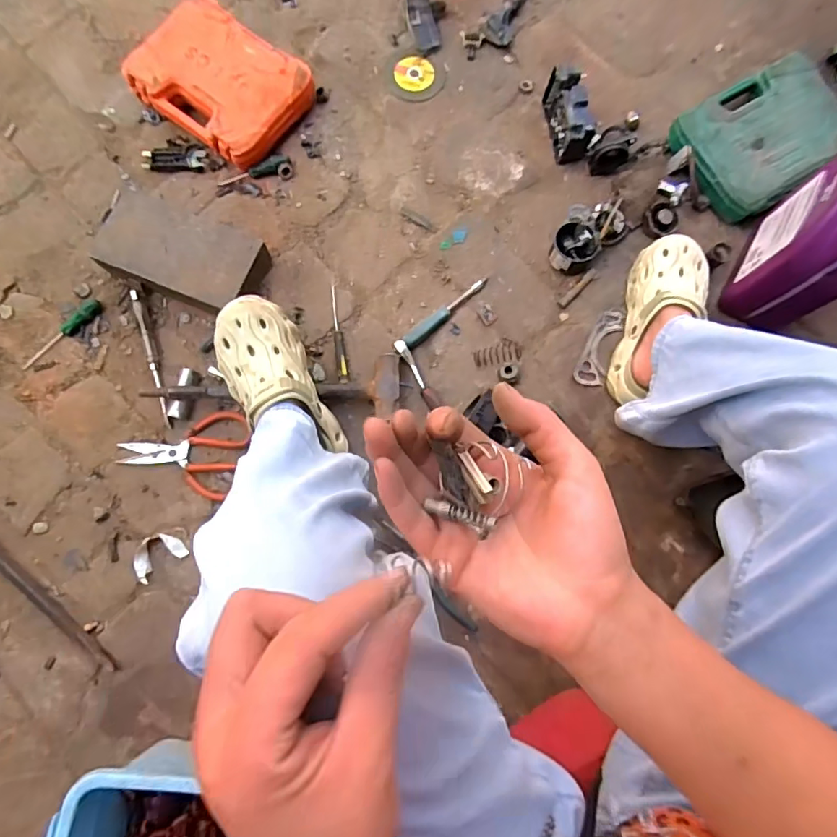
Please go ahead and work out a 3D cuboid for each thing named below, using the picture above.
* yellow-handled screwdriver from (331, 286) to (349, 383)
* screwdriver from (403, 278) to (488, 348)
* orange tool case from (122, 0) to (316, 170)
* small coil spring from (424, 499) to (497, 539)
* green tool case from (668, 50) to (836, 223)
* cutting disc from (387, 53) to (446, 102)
[{"bbox_3d":[-0.119,-0.128,0.792,0.015,0.021,0.152,-7,82,-2],"label":"yellow-handled screwdriver"},{"bbox_3d":[0.042,-0.162,0.798,0.160,0.023,0.020,-41,85,-6],"label":"screwdriver"},{"bbox_3d":[-0.305,-0.525,0.831,0.235,0.066,0.191,34,83,4],"label":"orange tool case"},{"bbox_3d":[0.020,0.047,0.253,0.034,0.005,0.008,15,82,25],"label":"small coil spring"},{"bbox_3d":[0.532,-0.434,0.824,0.242,0.052,0.194,-29,83,-5],"label":"green tool case"},{"bbox_3d":[-0.003,-0.560,0.874,0.091,0.004,0.083,-7,82,-2],"label":"cutting disc"}]

